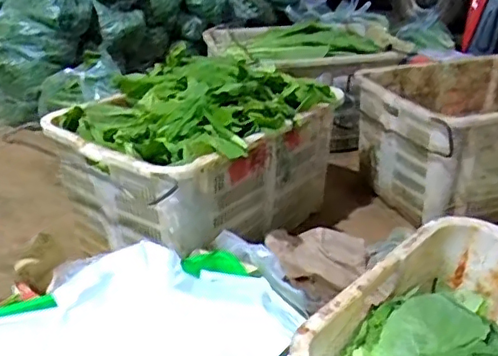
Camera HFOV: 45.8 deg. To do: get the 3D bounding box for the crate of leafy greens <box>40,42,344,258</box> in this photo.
[{"bbox_3d":[-0.135,-0.077,1.440,0.483,0.348,0.588,18,29,33],"label":"crate of leafy greens"}]

